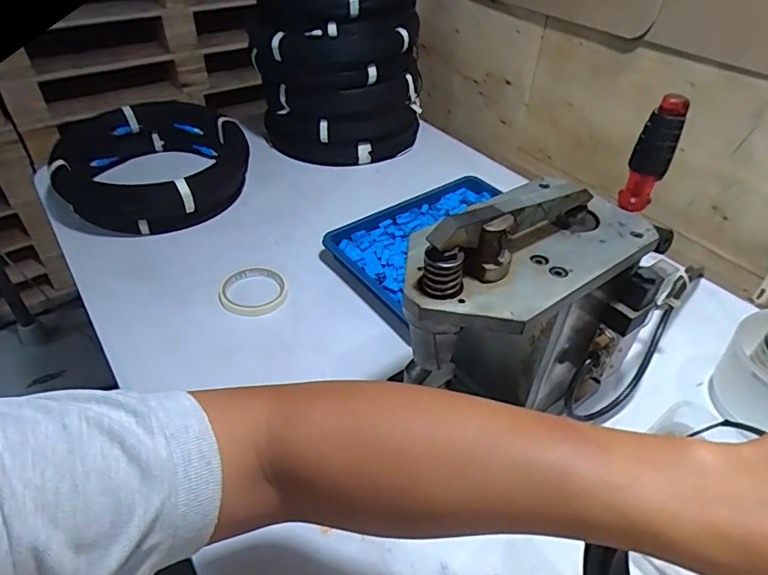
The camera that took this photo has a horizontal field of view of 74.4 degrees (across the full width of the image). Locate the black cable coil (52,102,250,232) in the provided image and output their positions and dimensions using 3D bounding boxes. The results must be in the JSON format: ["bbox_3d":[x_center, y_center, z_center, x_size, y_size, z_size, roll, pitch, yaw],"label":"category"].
[{"bbox_3d":[-0.370,-0.210,0.846,0.273,0.106,0.273,1,42,-1],"label":"black cable coil"}]

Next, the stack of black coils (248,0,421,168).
[{"bbox_3d":[-0.081,-0.402,0.921,0.246,0.331,0.254,26,47,23],"label":"stack of black coils"}]

